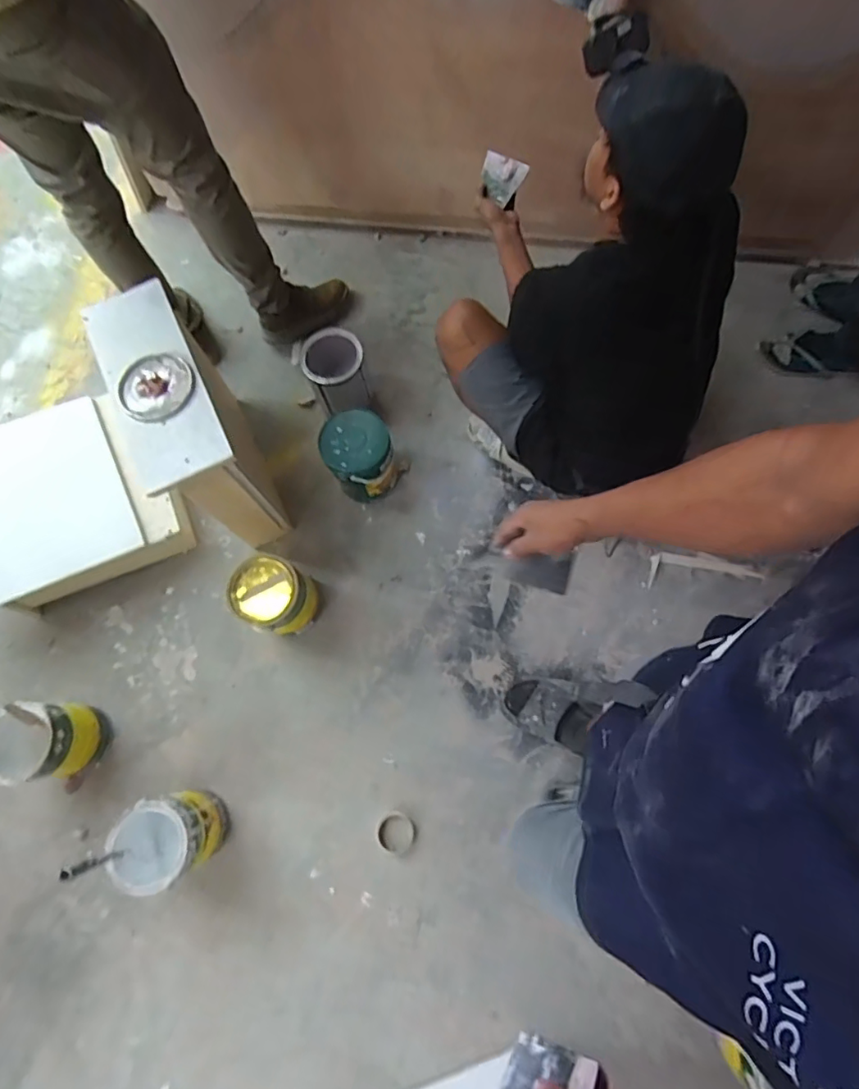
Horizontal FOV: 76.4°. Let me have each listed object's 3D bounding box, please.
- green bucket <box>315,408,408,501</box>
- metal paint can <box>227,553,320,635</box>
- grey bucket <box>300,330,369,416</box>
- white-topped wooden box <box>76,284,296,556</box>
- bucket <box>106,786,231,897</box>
[{"bbox_3d":[-0.174,-0.230,1.437,0.187,0.229,0.180,-1,72,3],"label":"green bucket"},{"bbox_3d":[-0.366,0.122,1.292,0.167,0.190,0.156,-1,72,3],"label":"metal paint can"},{"bbox_3d":[-0.251,-0.458,1.488,0.155,0.228,0.167,-1,72,3],"label":"grey bucket"},{"bbox_3d":[-0.547,-0.257,1.321,0.185,0.483,0.516,-24,72,-5],"label":"white-topped wooden box"},{"bbox_3d":[-0.564,0.641,1.197,0.176,0.216,0.166,-1,72,3],"label":"bucket"}]

